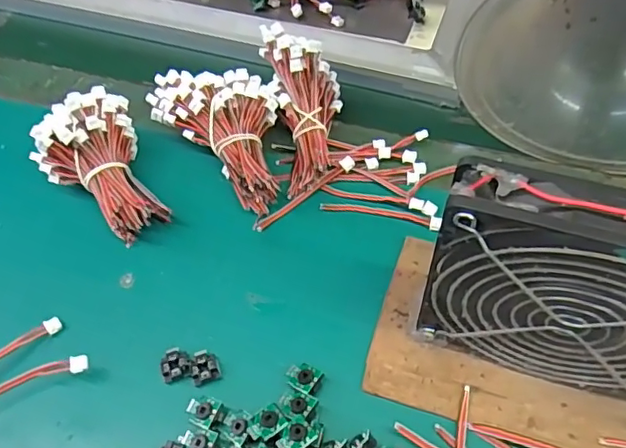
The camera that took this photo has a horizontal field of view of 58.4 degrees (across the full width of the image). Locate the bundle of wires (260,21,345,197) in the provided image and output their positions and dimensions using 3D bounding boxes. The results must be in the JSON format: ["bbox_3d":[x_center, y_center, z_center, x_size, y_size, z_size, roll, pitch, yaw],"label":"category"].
[{"bbox_3d":[-0.004,-0.078,0.375,0.048,0.029,0.114,-7,80,-2],"label":"bundle of wires"}]

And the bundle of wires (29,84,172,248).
[{"bbox_3d":[-0.131,-0.035,0.351,0.066,0.052,0.097,-32,60,-16],"label":"bundle of wires"}]

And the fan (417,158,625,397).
[{"bbox_3d":[0.114,0.033,0.237,0.127,0.132,0.028,14,59,13],"label":"fan"}]

